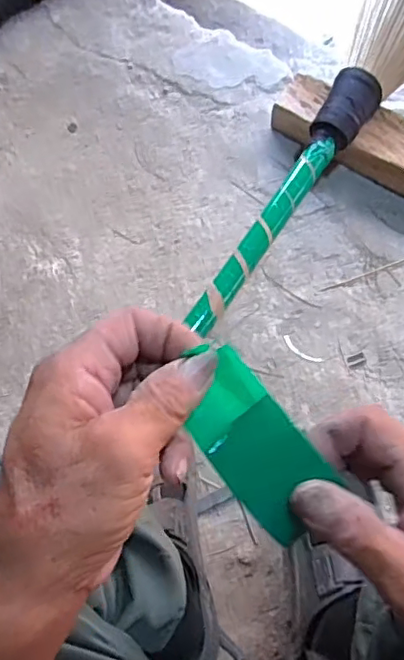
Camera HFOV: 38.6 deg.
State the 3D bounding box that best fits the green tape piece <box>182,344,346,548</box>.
[{"bbox_3d":[0.026,0.059,0.280,0.045,0.020,0.087,-37,92,-1],"label":"green tape piece"}]

